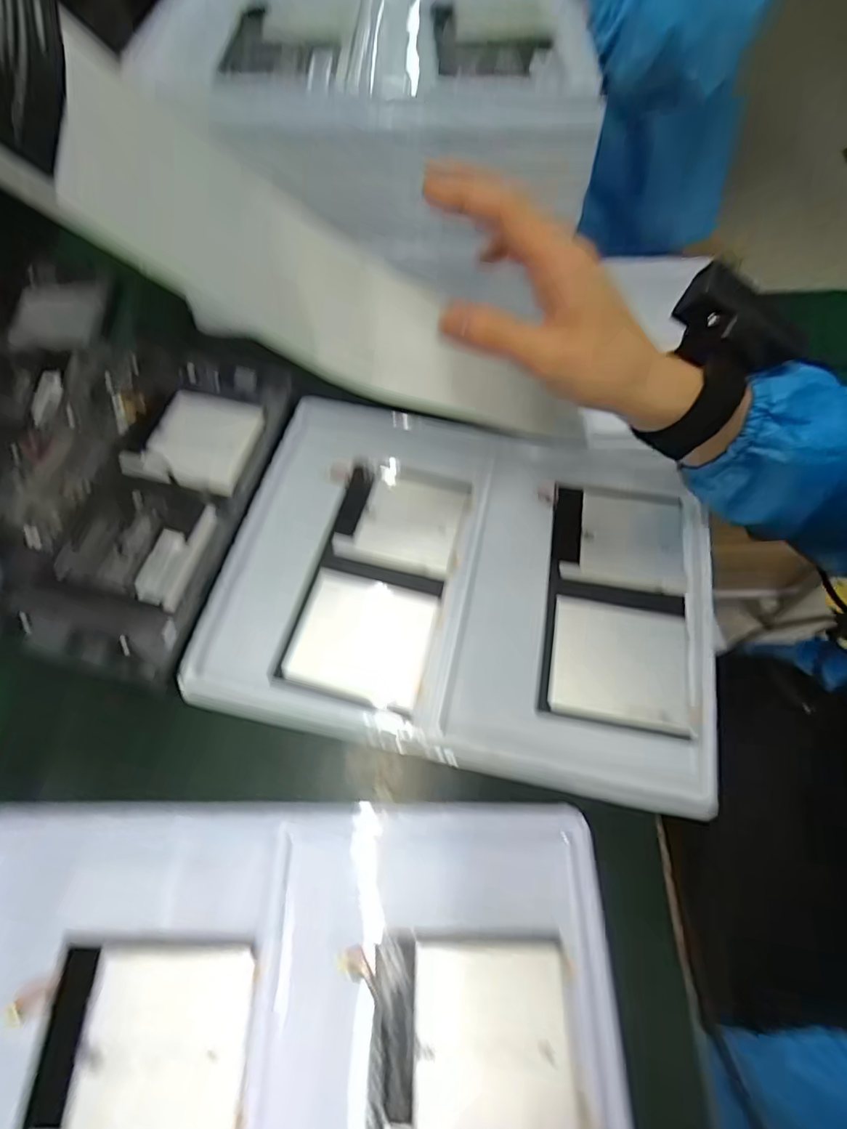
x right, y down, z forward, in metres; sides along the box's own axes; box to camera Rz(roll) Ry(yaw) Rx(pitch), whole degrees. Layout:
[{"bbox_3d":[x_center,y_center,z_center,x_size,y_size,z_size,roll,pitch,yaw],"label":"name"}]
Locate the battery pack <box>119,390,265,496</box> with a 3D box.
[{"bbox_3d":[-0.167,-0.094,0.406,0.082,0.009,0.086,13,63,3],"label":"battery pack"}]

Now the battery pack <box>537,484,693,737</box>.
[{"bbox_3d":[0.131,0.019,0.370,0.090,0.007,0.173,11,63,2],"label":"battery pack"}]

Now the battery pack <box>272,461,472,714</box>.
[{"bbox_3d":[-0.028,0.004,0.376,0.088,0.007,0.176,14,63,3],"label":"battery pack"}]

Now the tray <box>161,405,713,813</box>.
[{"bbox_3d":[0.030,0.006,0.379,0.317,0.027,0.243,13,63,3],"label":"tray"}]

